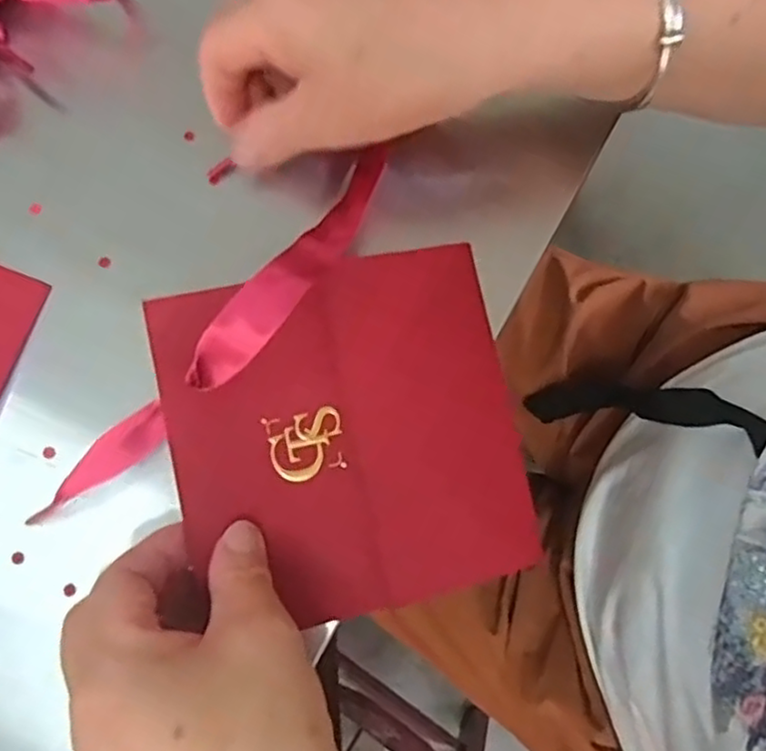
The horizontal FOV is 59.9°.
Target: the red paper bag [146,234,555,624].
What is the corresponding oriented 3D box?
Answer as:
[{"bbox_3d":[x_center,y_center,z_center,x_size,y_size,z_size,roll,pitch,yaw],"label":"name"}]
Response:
[{"bbox_3d":[-0.013,0.023,0.265,0.137,0.017,0.138,-12,85,-8],"label":"red paper bag"}]

